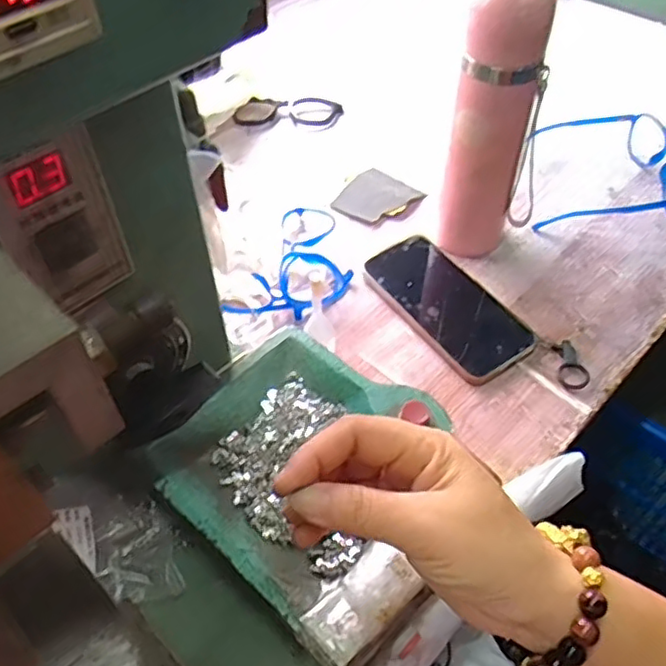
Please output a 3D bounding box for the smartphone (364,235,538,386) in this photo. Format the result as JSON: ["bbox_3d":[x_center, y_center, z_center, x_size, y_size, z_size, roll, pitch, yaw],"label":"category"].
[{"bbox_3d":[0.101,-0.028,0.563,0.080,0.007,0.157,-29,56,-20],"label":"smartphone"}]

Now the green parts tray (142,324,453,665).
[{"bbox_3d":[-0.008,0.083,0.399,0.175,0.028,0.158,33,59,26],"label":"green parts tray"}]

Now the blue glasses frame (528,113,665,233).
[{"bbox_3d":[0.269,-0.178,0.643,0.142,0.054,0.145,-3,51,0],"label":"blue glasses frame"}]

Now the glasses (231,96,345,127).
[{"bbox_3d":[-0.052,-0.269,0.761,0.127,0.025,0.043,2,51,4],"label":"glasses"}]

